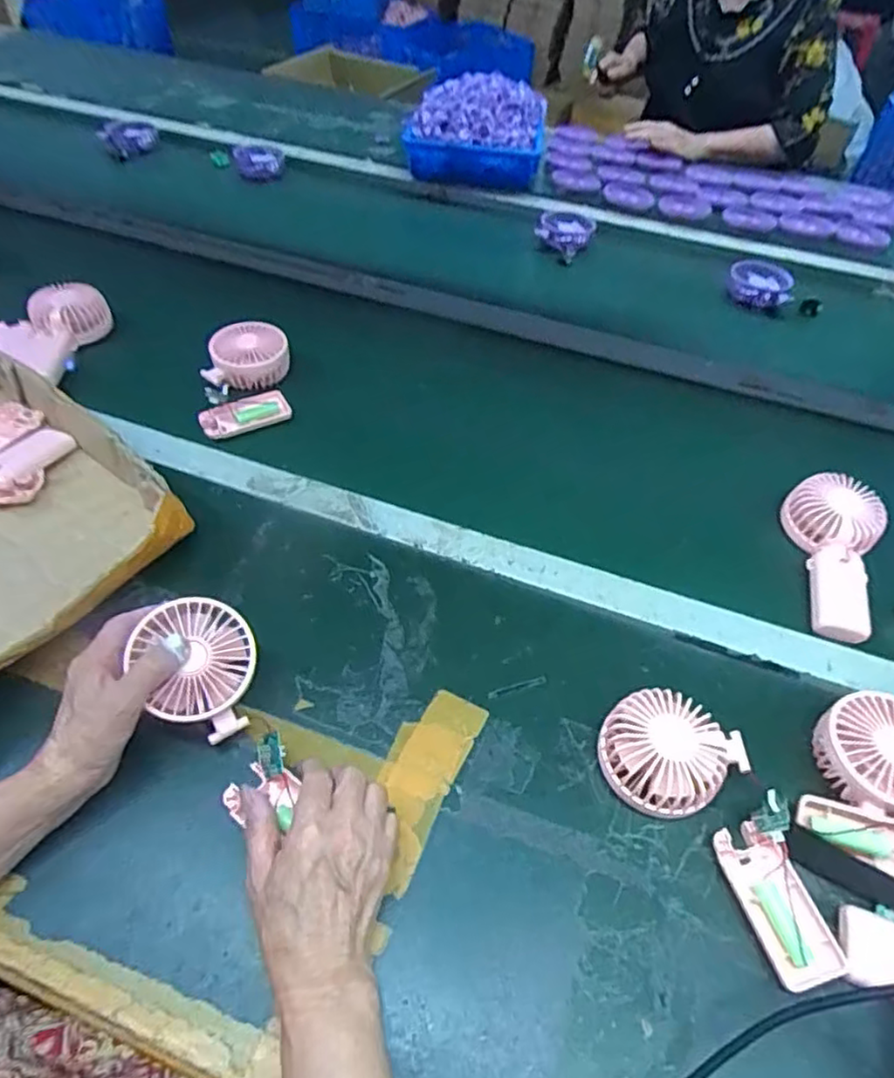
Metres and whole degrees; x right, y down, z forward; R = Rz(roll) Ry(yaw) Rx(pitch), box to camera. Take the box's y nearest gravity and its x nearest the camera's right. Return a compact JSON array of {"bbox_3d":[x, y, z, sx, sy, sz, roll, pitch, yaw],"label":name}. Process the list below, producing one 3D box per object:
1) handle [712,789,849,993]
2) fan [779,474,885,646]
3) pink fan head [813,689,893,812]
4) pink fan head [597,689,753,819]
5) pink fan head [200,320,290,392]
[{"bbox_3d":[0.217,0.227,0.409,0.044,0.037,0.099,-8,51,-12],"label":"handle"},{"bbox_3d":[0.364,0.008,0.599,0.084,0.043,0.173,22,51,13],"label":"fan"},{"bbox_3d":[0.326,0.161,0.473,0.084,0.034,0.081,-9,51,-13],"label":"pink fan head"},{"bbox_3d":[0.162,0.153,0.466,0.096,0.047,0.087,-25,56,-24],"label":"pink fan head"},{"bbox_3d":[-0.233,-0.220,0.751,0.092,0.034,0.085,2,63,-2],"label":"pink fan head"}]

